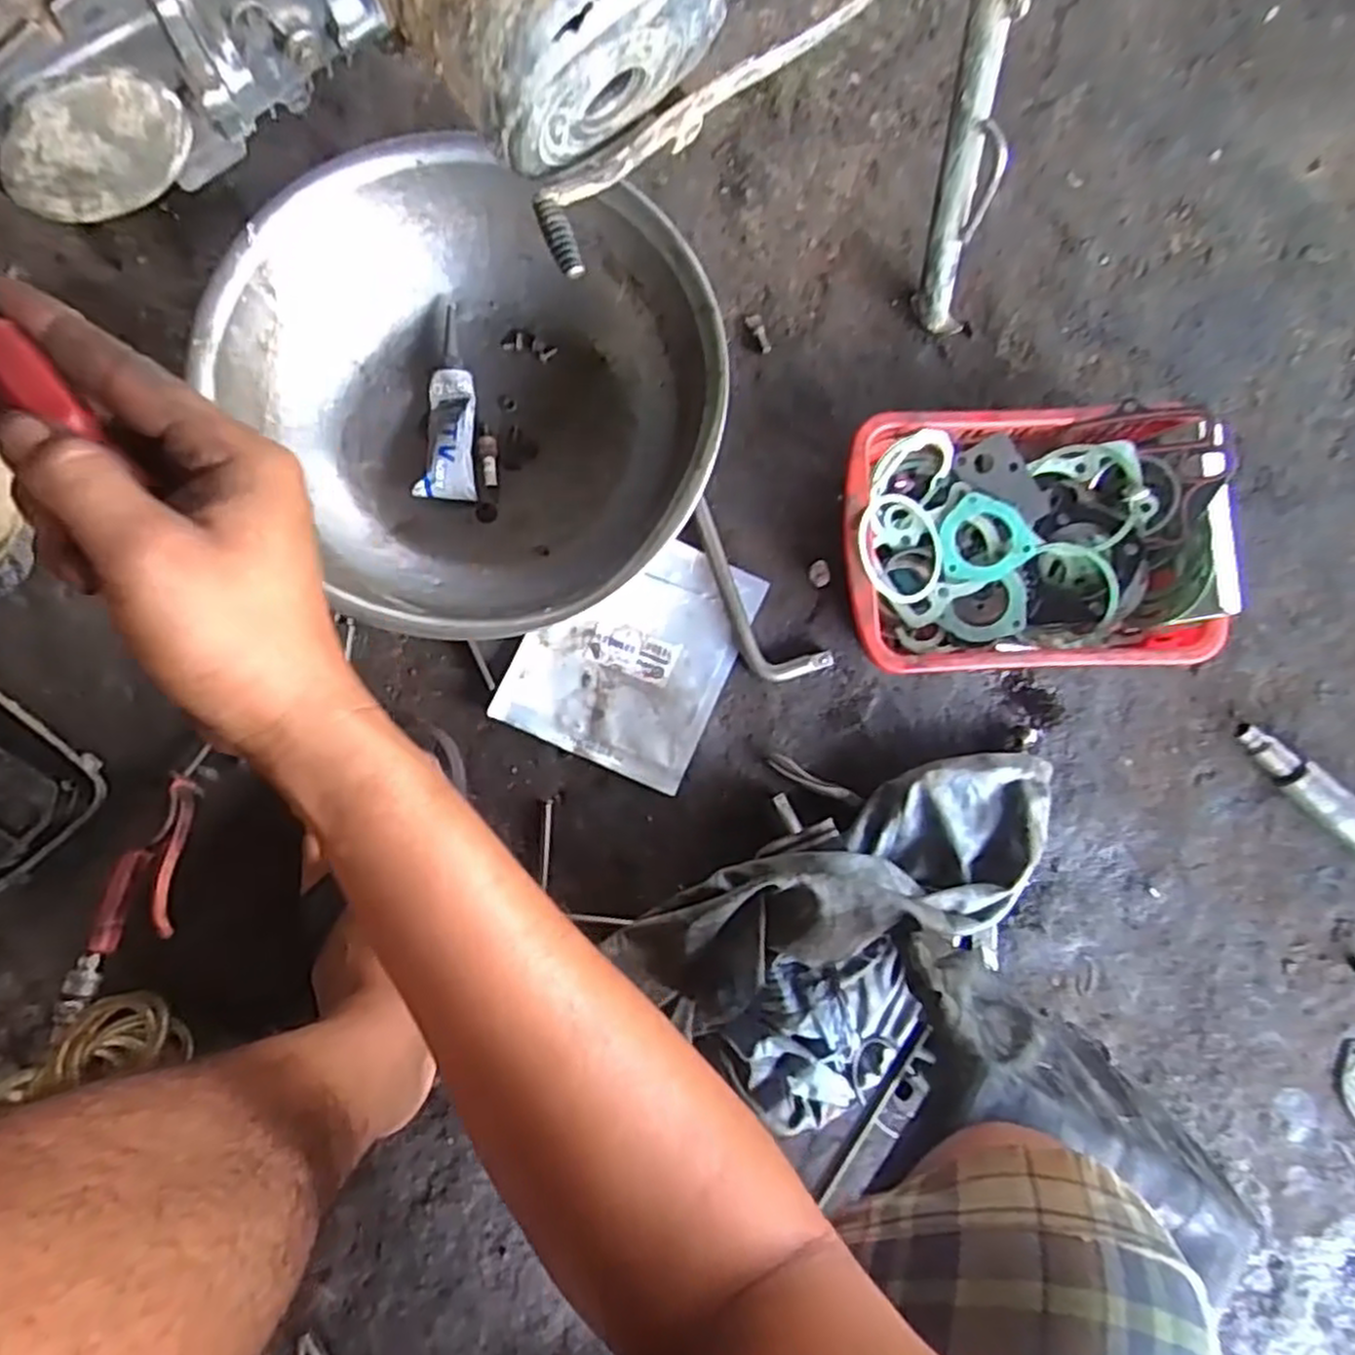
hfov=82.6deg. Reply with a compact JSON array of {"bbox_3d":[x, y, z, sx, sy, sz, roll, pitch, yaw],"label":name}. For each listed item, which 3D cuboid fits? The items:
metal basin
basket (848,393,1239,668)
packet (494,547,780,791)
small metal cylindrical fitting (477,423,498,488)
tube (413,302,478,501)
[{"bbox_3d":[-0.147,-0.210,0.586,0.342,0.101,0.369,-33,85,-5],"label":"metal basin"},{"bbox_3d":[0.254,-0.099,0.575,0.263,0.099,0.192,-2,83,-1],"label":"basket"},{"bbox_3d":[-0.036,-0.022,0.613,0.156,0.009,0.184,24,83,2],"label":"packet"},{"bbox_3d":[-0.152,-0.180,0.625,0.015,0.012,0.052,-10,83,-2],"label":"small metal cylindrical fitting"},{"bbox_3d":[-0.183,-0.219,0.623,0.042,0.027,0.159,-1,83,-1],"label":"tube"}]

